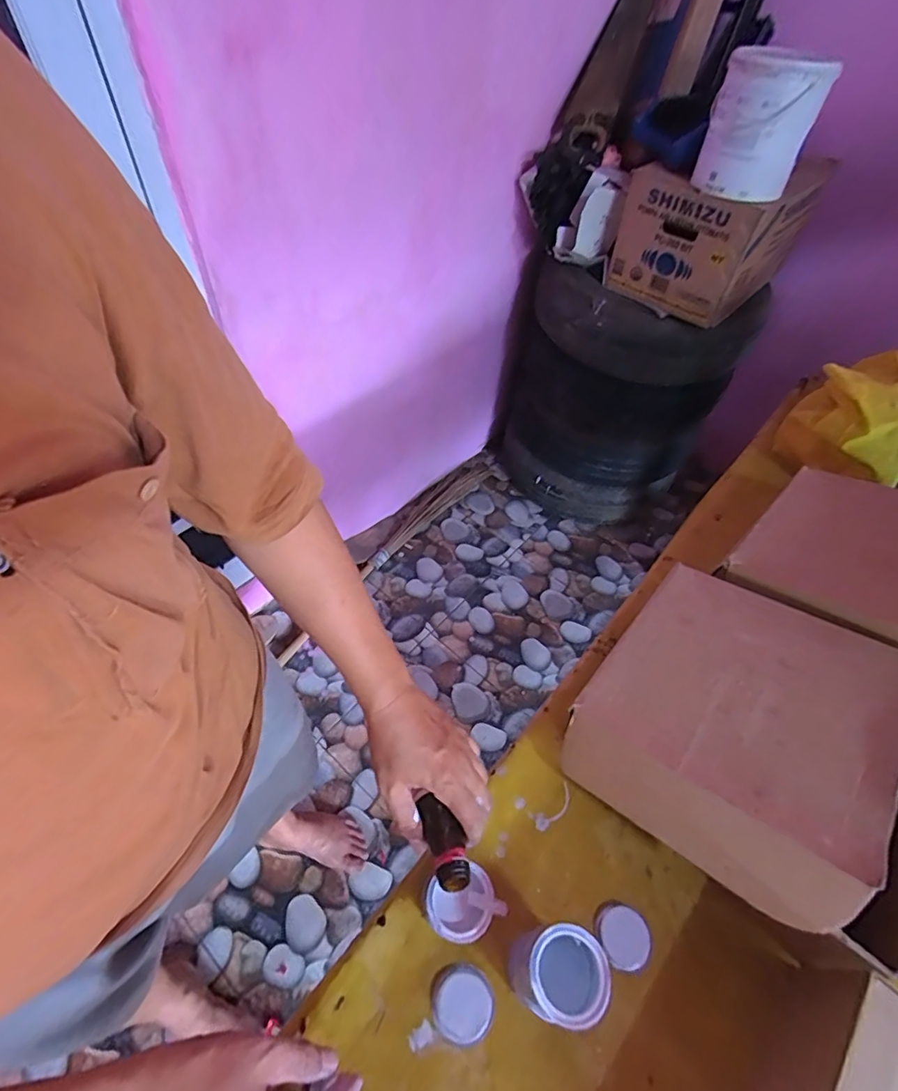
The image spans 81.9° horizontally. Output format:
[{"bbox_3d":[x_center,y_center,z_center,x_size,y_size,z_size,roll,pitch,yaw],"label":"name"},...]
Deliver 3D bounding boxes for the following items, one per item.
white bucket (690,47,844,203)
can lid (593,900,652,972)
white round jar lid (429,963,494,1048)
[{"bbox_3d":[0.581,-0.784,0.979,0.176,0.208,0.176,23,54,13],"label":"white bucket"},{"bbox_3d":[0.161,0.360,0.476,0.045,0.011,0.052,-26,59,-22],"label":"can lid"},{"bbox_3d":[0.011,0.389,0.438,0.054,0.014,0.050,2,52,-3],"label":"white round jar lid"}]

